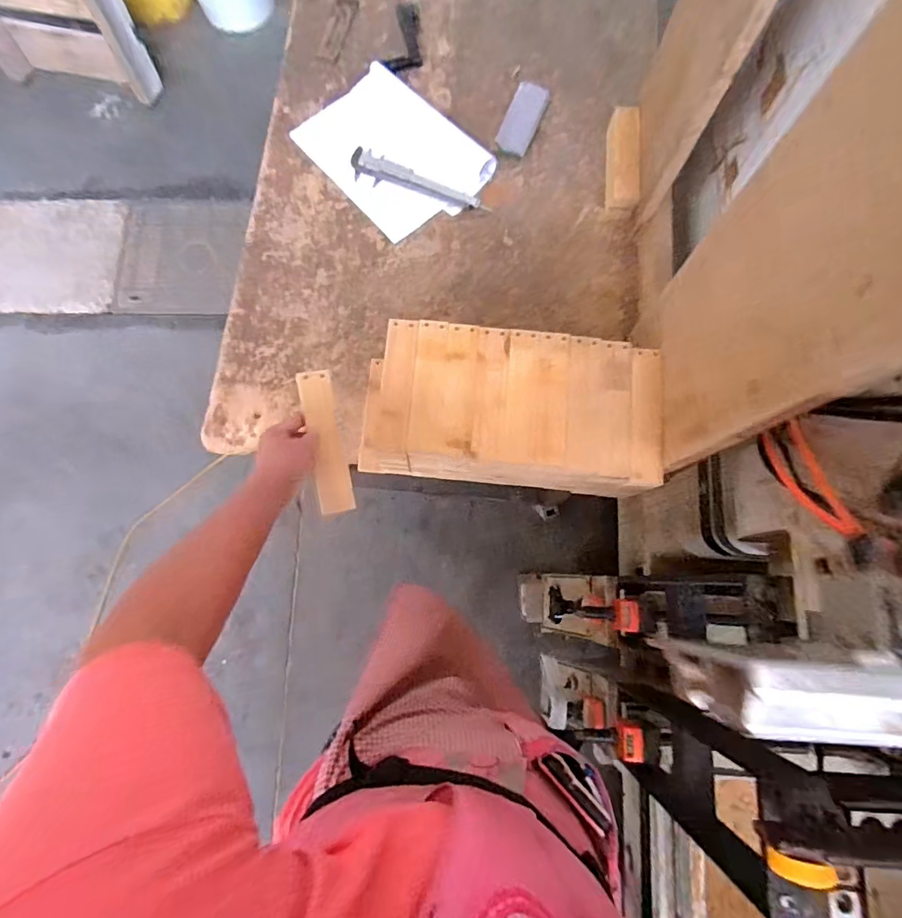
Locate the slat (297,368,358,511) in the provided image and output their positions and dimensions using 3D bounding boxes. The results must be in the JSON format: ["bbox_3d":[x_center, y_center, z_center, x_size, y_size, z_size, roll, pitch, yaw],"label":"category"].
[{"bbox_3d":[-0.158,-0.024,0.637,0.042,0.010,0.182,-10,81,-18],"label":"slat"}]

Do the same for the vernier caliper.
[{"bbox_3d":[-0.062,-0.488,0.903,0.263,0.006,0.056,27,78,7],"label":"vernier caliper"}]

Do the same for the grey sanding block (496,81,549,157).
[{"bbox_3d":[0.130,-0.616,0.911,0.059,0.029,0.137,23,78,6],"label":"grey sanding block"}]

